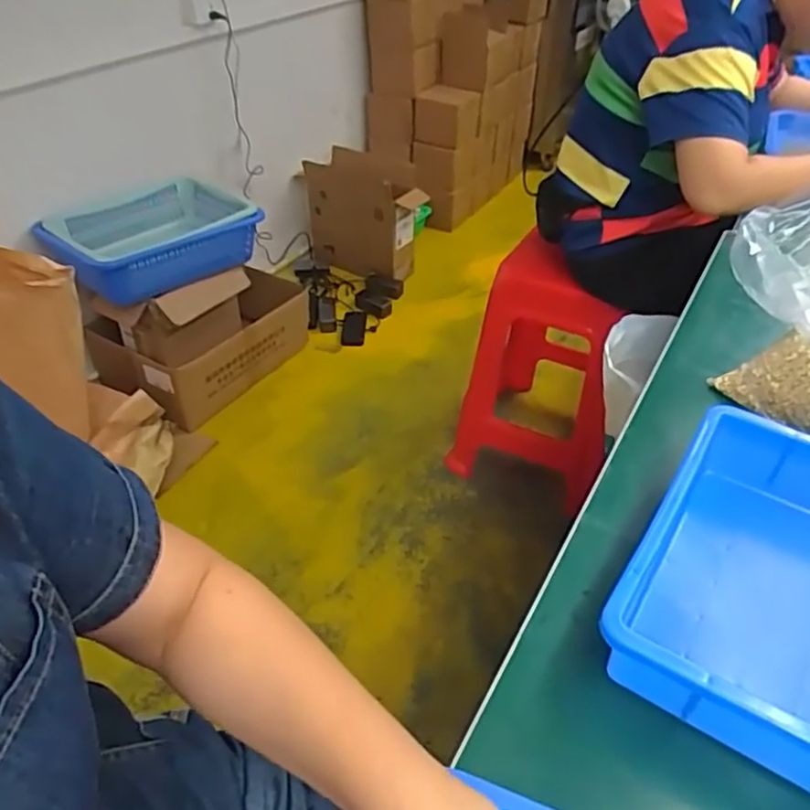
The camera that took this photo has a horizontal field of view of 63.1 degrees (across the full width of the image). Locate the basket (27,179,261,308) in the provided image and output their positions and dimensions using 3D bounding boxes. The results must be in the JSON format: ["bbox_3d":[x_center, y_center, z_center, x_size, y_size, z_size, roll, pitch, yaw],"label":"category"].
[{"bbox_3d":[-0.669,-0.433,1.703,0.435,0.134,0.453,33,50,32],"label":"basket"}]

